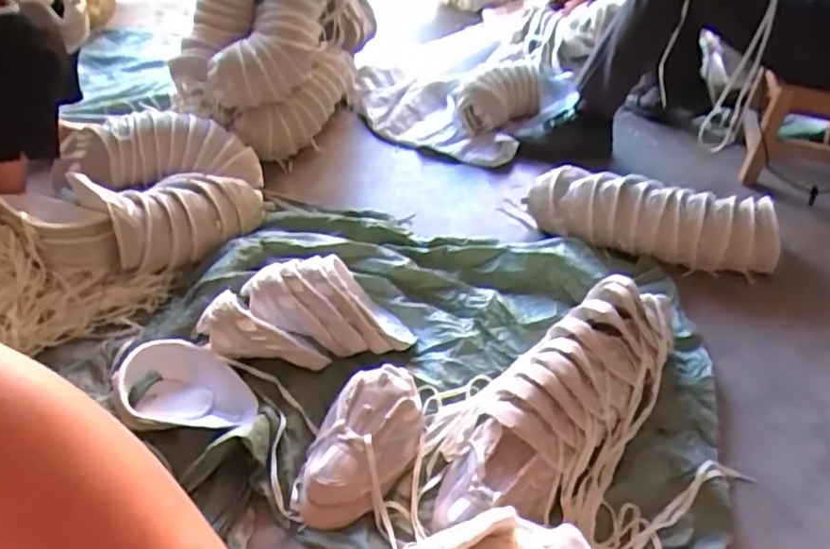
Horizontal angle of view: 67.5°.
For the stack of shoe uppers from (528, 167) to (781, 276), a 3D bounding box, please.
[{"bbox_3d":[0.494,-0.117,1.294,0.508,0.139,0.100,12,42,10],"label":"stack of shoe uppers"}]

